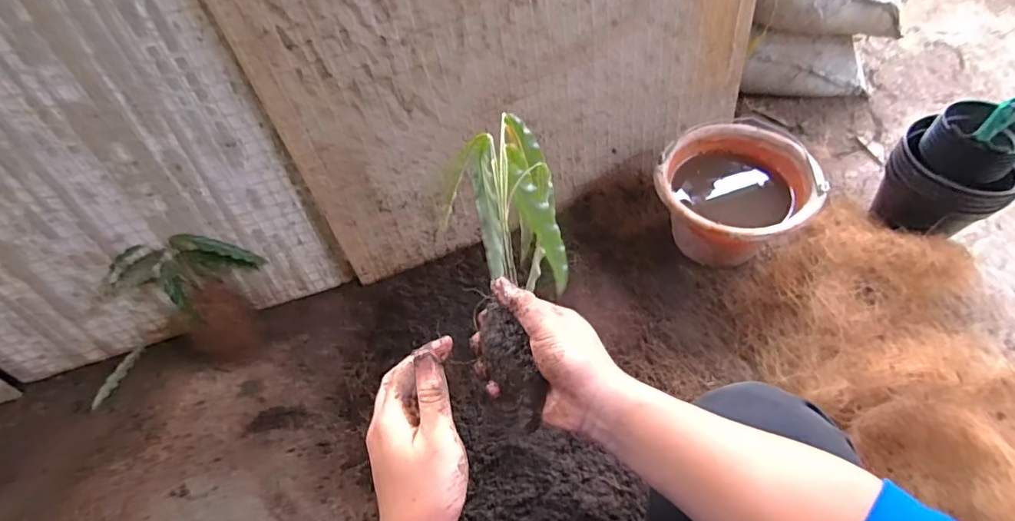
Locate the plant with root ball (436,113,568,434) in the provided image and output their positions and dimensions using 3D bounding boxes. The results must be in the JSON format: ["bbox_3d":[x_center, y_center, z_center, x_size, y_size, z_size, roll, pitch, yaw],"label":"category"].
[{"bbox_3d":[0.010,0.004,0.441,0.080,0.138,0.244,0,52,4],"label":"plant with root ball"}]

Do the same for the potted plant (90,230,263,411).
[{"bbox_3d":[-0.567,0.097,0.848,0.318,0.199,0.142,-15,58,-5],"label":"potted plant"}]

